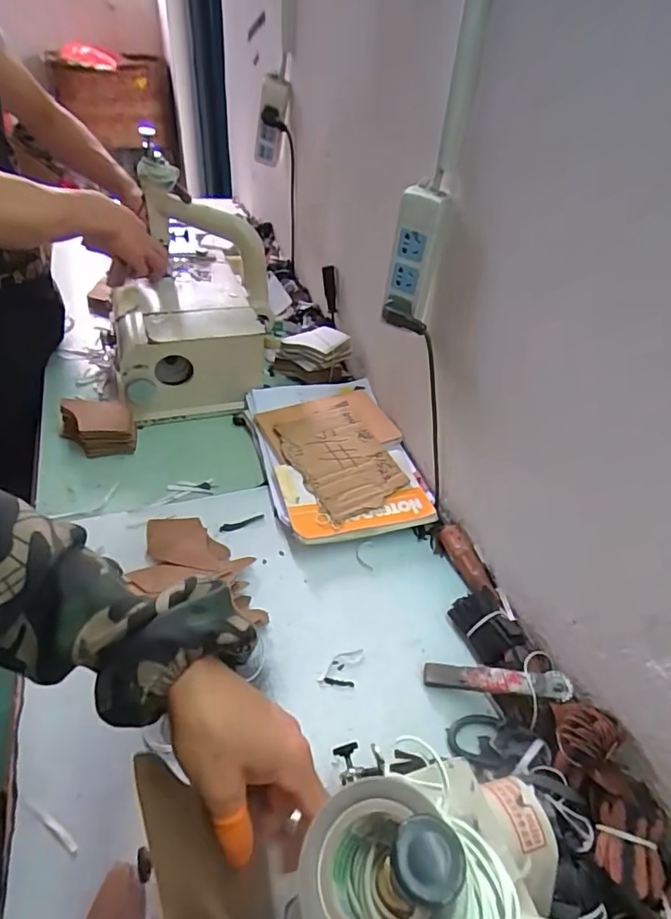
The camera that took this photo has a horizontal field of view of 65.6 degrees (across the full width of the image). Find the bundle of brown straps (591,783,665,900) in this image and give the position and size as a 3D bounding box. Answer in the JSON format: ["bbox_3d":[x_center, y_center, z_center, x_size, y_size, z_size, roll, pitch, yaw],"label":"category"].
[{"bbox_3d":[0.254,0.325,0.453,0.053,0.033,0.087,13,43,7],"label":"bundle of brown straps"}]

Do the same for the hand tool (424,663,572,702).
[{"bbox_3d":[0.169,0.235,0.553,0.146,0.015,0.026,-3,40,19],"label":"hand tool"}]

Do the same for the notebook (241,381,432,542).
[{"bbox_3d":[-0.003,-0.018,0.805,0.220,0.029,0.327,-10,46,-15],"label":"notebook"}]

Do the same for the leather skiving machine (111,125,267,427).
[{"bbox_3d":[-0.252,-0.281,0.877,0.263,0.294,0.330,-3,44,-11],"label":"leather skiving machine"}]

